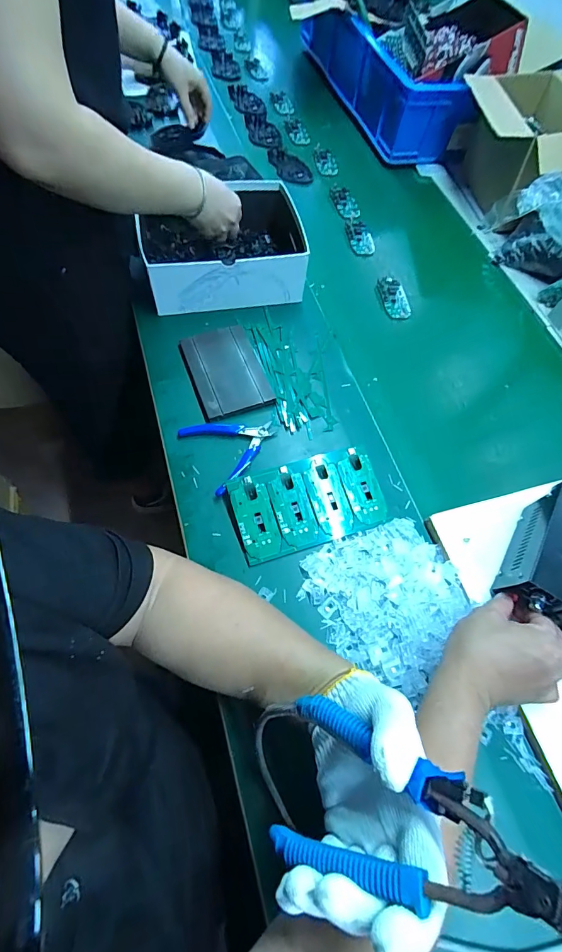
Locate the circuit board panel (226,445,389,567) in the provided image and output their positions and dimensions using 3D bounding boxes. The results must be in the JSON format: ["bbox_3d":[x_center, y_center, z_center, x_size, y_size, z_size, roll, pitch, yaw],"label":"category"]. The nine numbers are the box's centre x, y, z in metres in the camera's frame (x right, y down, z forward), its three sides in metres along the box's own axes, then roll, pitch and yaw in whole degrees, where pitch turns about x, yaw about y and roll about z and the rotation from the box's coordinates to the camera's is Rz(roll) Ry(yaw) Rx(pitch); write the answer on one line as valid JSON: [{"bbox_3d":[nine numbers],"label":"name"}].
[{"bbox_3d":[0.036,0.032,0.507,0.188,0.004,0.105,-17,75,-13],"label":"circuit board panel"}]

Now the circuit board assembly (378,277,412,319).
[{"bbox_3d":[0.201,-0.313,0.720,0.051,0.018,0.083,-14,66,-12],"label":"circuit board assembly"}]

